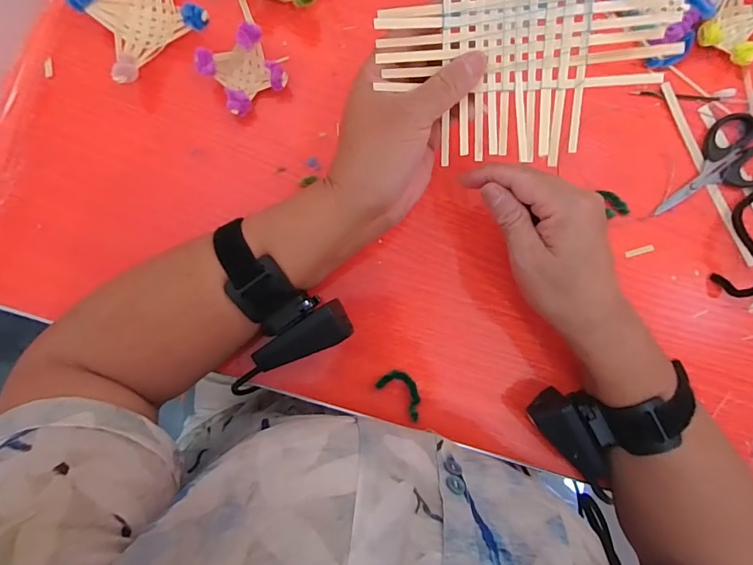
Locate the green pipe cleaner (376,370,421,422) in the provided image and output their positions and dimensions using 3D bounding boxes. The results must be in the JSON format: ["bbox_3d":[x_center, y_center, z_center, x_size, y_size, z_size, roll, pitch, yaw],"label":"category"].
[{"bbox_3d":[0.023,0.088,0.347,0.044,0.008,0.022,44,86,-1],"label":"green pipe cleaner"}]

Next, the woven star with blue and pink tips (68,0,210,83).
[{"bbox_3d":[-0.182,-0.208,0.340,0.081,0.034,0.084,-33,90,-4],"label":"woven star with blue and pink tips"}]

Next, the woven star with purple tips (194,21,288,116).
[{"bbox_3d":[-0.105,-0.166,0.344,0.053,0.029,0.050,-35,90,-4],"label":"woven star with purple tips"}]

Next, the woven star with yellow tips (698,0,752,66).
[{"bbox_3d":[0.304,-0.219,0.368,0.051,0.029,0.058,28,86,-2],"label":"woven star with yellow tips"}]

